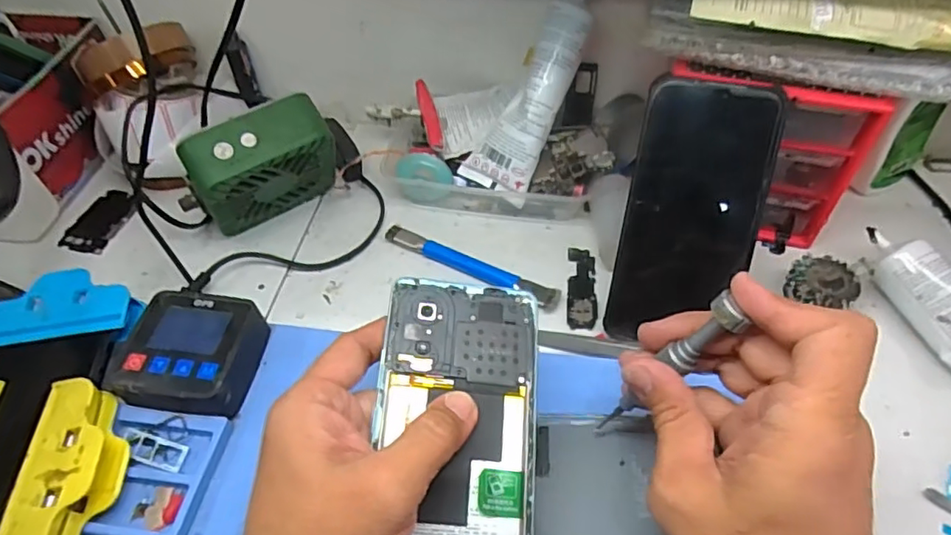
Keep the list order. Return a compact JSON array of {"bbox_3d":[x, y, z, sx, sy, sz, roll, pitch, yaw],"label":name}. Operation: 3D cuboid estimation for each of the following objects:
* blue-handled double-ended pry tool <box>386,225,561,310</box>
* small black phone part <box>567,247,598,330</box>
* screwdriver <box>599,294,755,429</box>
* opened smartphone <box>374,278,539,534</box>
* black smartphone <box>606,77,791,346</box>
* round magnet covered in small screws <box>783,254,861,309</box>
[{"bbox_3d":[-0.003,-0.004,0.424,0.138,0.008,0.019,25,57,22],"label":"blue-handled double-ended pry tool"},{"bbox_3d":[0.074,0.013,0.413,0.020,0.004,0.070,3,51,7],"label":"small black phone part"},{"bbox_3d":[0.089,0.051,0.287,0.012,0.112,0.014,13,48,-13],"label":"screwdriver"},{"bbox_3d":[-0.009,0.084,0.271,0.073,0.004,0.162,7,65,-6],"label":"opened smartphone"},{"bbox_3d":[0.132,-0.032,0.360,0.076,0.157,0.005,11,10,15],"label":"black smartphone"},{"bbox_3d":[0.226,0.014,0.389,0.041,0.022,0.041,-2,51,3],"label":"round magnet covered in small screws"}]

